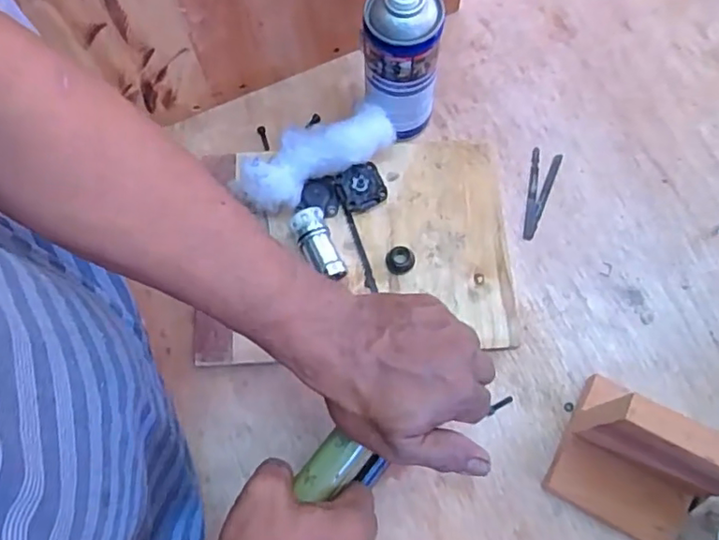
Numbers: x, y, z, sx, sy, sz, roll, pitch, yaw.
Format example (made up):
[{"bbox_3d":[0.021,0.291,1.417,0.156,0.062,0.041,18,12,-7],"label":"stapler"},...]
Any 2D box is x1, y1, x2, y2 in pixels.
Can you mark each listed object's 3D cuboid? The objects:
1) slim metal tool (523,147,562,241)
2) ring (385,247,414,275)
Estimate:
[{"bbox_3d":[0.171,-0.072,0.566,0.026,0.004,0.093,16,74,9],"label":"slim metal tool"},{"bbox_3d":[0.037,-0.008,0.537,0.025,0.007,0.027,-1,72,4],"label":"ring"}]

